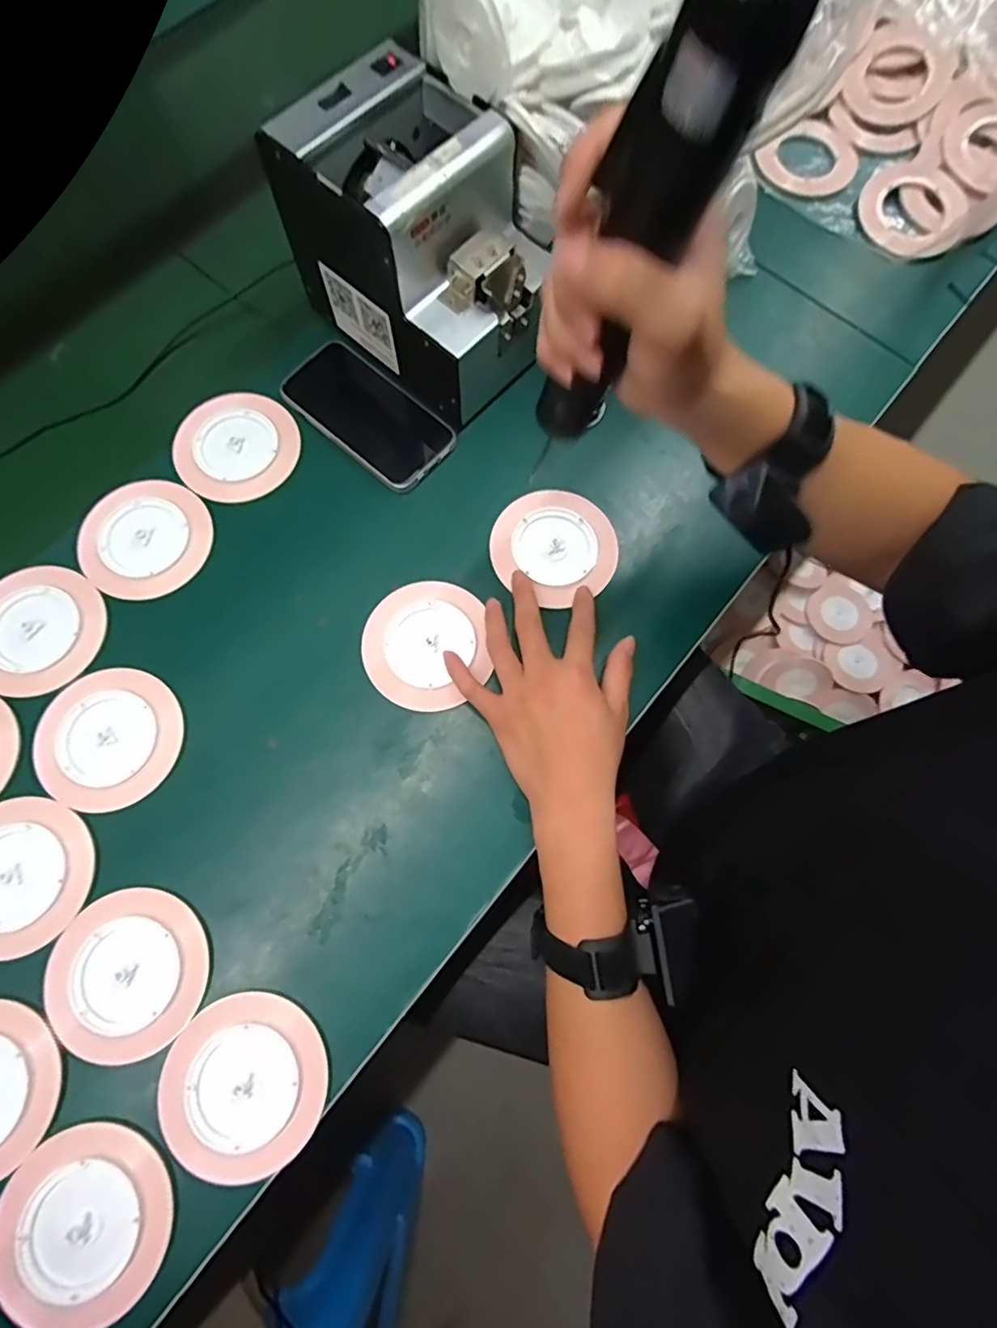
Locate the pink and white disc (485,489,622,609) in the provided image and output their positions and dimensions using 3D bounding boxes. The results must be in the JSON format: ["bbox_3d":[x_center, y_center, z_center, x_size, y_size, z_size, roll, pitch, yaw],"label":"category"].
[{"bbox_3d":[0.046,-0.095,0.450,0.098,0.008,0.093,0,74,-1],"label":"pink and white disc"}]

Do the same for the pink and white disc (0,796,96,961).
[{"bbox_3d":[-0.327,0.143,0.376,0.096,0.005,0.097,0,74,-1],"label":"pink and white disc"}]

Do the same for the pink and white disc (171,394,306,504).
[{"bbox_3d":[-0.217,-0.181,0.465,0.095,0.009,0.098,0,74,-1],"label":"pink and white disc"}]

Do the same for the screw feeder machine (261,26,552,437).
[{"bbox_3d":[-0.050,-0.316,0.431,0.179,0.147,0.131,41,78,10],"label":"screw feeder machine"}]

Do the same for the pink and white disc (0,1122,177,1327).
[{"bbox_3d":[-0.246,0.330,0.329,0.100,0.010,0.095,0,74,-1],"label":"pink and white disc"}]

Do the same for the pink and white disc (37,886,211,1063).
[{"bbox_3d":[-0.245,0.202,0.364,0.101,0.004,0.097,0,74,-1],"label":"pink and white disc"}]

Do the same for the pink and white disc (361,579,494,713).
[{"bbox_3d":[-0.056,-0.015,0.426,0.092,0.008,0.099,-8,74,-3],"label":"pink and white disc"}]

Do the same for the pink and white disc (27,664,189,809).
[{"bbox_3d":[-0.282,0.053,0.403,0.098,0.005,0.097,0,74,-1],"label":"pink and white disc"}]

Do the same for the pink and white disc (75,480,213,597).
[{"bbox_3d":[-0.281,-0.100,0.442,0.098,0.011,0.091,0,74,-1],"label":"pink and white disc"}]

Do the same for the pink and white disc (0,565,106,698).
[{"bbox_3d":[-0.351,-0.026,0.422,0.096,0.005,0.098,0,74,-1],"label":"pink and white disc"}]

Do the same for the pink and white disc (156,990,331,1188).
[{"bbox_3d":[-0.160,0.264,0.349,0.098,0.005,0.097,0,74,-1],"label":"pink and white disc"}]

